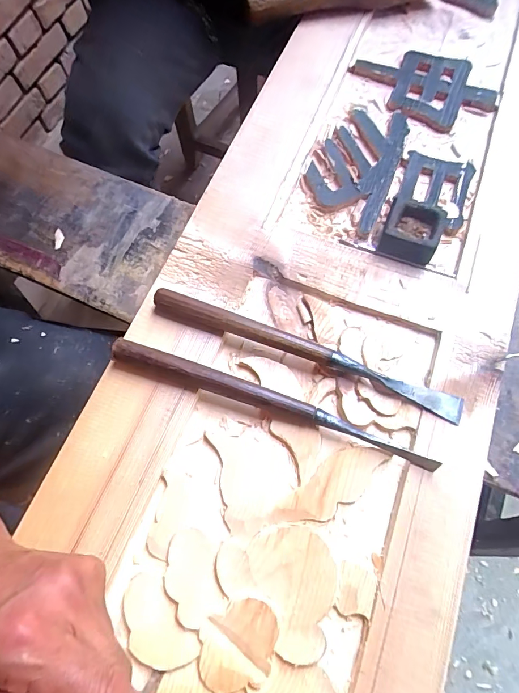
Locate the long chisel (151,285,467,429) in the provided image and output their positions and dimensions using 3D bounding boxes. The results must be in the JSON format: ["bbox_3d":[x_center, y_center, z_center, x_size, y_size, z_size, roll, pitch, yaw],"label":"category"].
[{"bbox_3d":[0.035,0.005,0.304,0.253,0.023,0.018,21,71,8],"label":"long chisel"}]

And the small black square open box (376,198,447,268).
[{"bbox_3d":[0.135,-0.103,0.339,0.047,0.026,0.050,20,71,7],"label":"small black square open box"}]

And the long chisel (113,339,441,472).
[{"bbox_3d":[0.009,0.042,0.290,0.249,0.023,0.017,18,71,7],"label":"long chisel"}]

